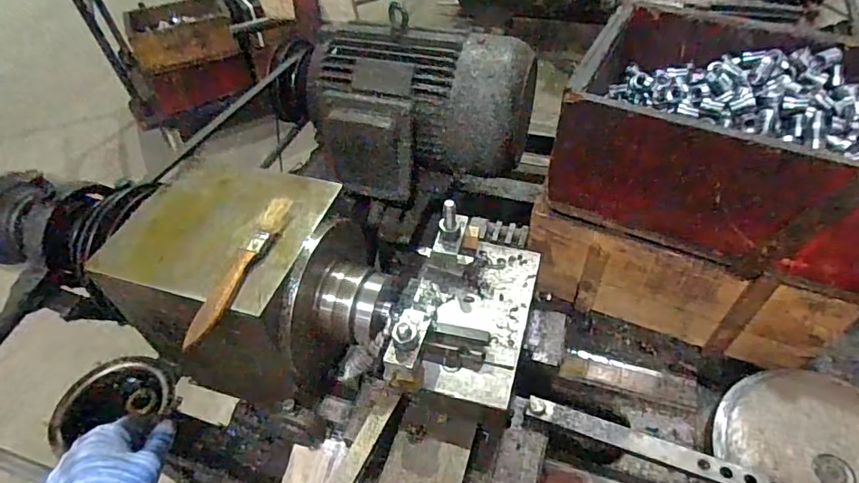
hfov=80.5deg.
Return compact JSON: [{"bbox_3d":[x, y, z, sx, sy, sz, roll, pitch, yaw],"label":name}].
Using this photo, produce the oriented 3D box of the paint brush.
[{"bbox_3d":[-0.151,0.019,0.406,0.018,0.012,0.148,11,49,13],"label":"paint brush"}]

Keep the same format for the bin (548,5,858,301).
[{"bbox_3d":[0.343,-0.115,0.569,0.335,0.158,0.230,21,52,21],"label":"bin"}]

